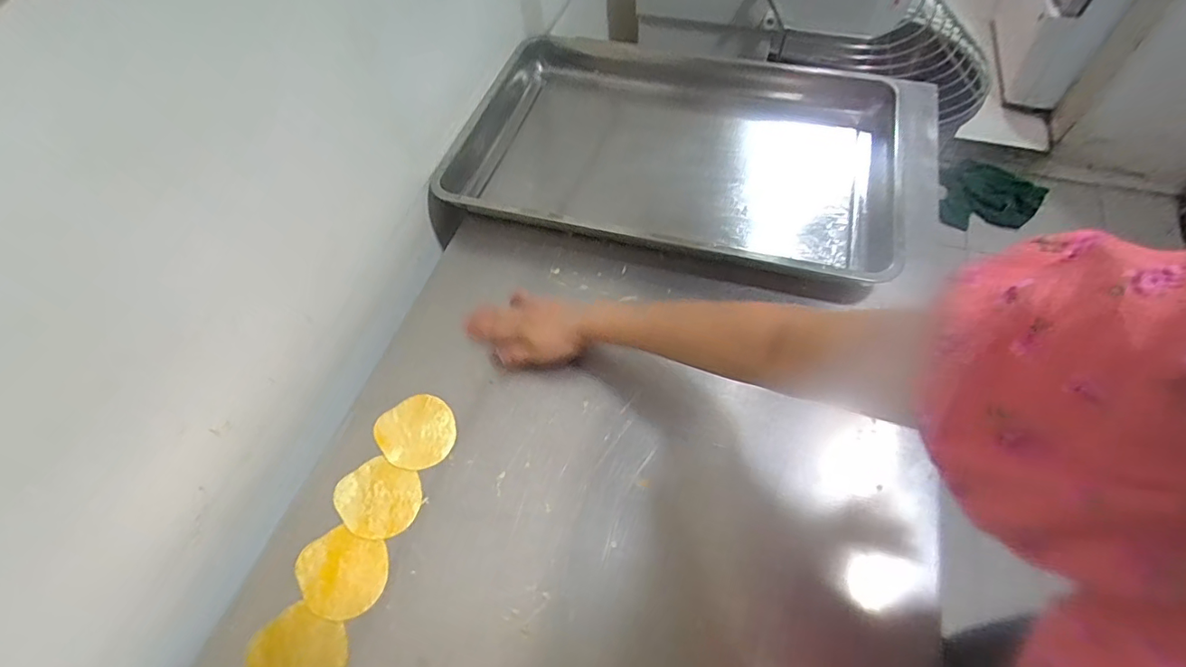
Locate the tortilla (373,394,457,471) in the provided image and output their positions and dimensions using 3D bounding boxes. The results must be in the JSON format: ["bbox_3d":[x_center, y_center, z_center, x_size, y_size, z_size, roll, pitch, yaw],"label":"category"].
[{"bbox_3d":[-0.188,0.106,0.569,0.077,0.004,0.083,-1,59,2],"label":"tortilla"}]

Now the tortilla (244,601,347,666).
[{"bbox_3d":[-0.260,0.283,0.462,0.086,0.004,0.072,18,61,13],"label":"tortilla"}]

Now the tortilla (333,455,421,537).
[{"bbox_3d":[-0.218,0.165,0.534,0.087,0.004,0.071,18,61,13],"label":"tortilla"}]

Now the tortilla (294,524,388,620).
[{"bbox_3d":[-0.238,0.224,0.497,0.088,0.004,0.070,15,61,11],"label":"tortilla"}]

